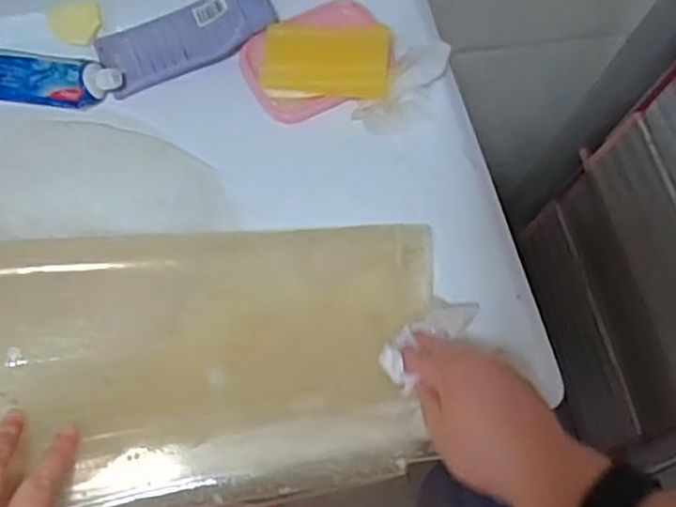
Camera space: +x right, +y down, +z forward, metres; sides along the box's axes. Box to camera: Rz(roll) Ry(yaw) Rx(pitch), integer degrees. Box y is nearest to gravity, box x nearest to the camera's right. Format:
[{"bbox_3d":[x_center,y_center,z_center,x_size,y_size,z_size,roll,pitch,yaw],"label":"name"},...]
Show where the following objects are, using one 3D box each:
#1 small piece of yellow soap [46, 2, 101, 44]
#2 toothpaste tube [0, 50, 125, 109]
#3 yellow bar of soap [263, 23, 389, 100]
[{"bbox_3d":[-0.239,-0.207,0.647,0.047,0.005,0.049,-2,65,-5],"label":"small piece of yellow soap"},{"bbox_3d":[-0.272,-0.155,0.626,0.162,0.025,0.050,5,64,-1],"label":"toothpaste tube"},{"bbox_3d":[-0.010,-0.171,0.635,0.111,0.015,0.061,6,89,6],"label":"yellow bar of soap"}]

